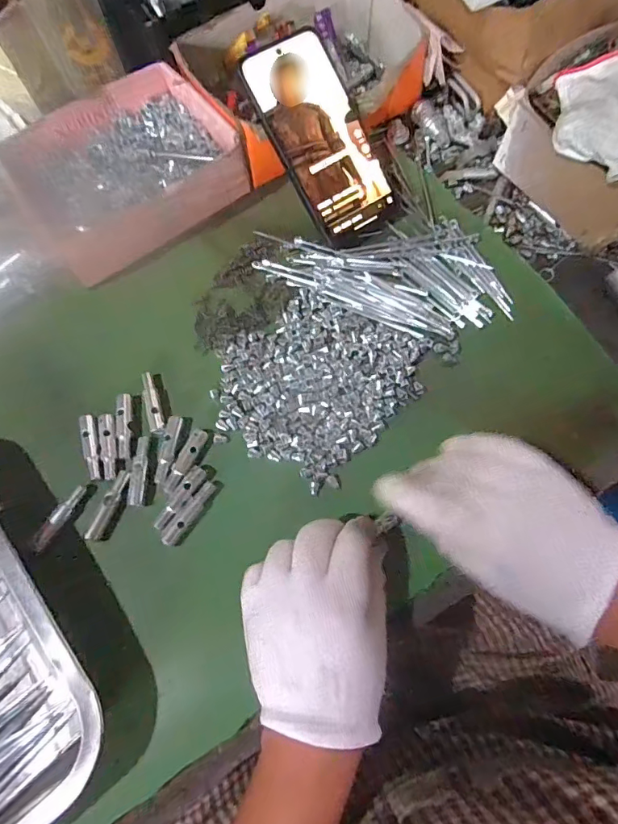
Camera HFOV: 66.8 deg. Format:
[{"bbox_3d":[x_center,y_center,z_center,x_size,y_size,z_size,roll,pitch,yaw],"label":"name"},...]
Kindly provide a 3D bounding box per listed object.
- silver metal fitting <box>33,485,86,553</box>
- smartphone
[{"bbox_3d":[-0.177,0.074,0.332,0.010,0.006,0.050,26,62,7],"label":"silver metal fitting"},{"bbox_3d":[0.012,-0.220,0.384,0.072,0.006,0.160,-32,102,-9],"label":"smartphone"}]

